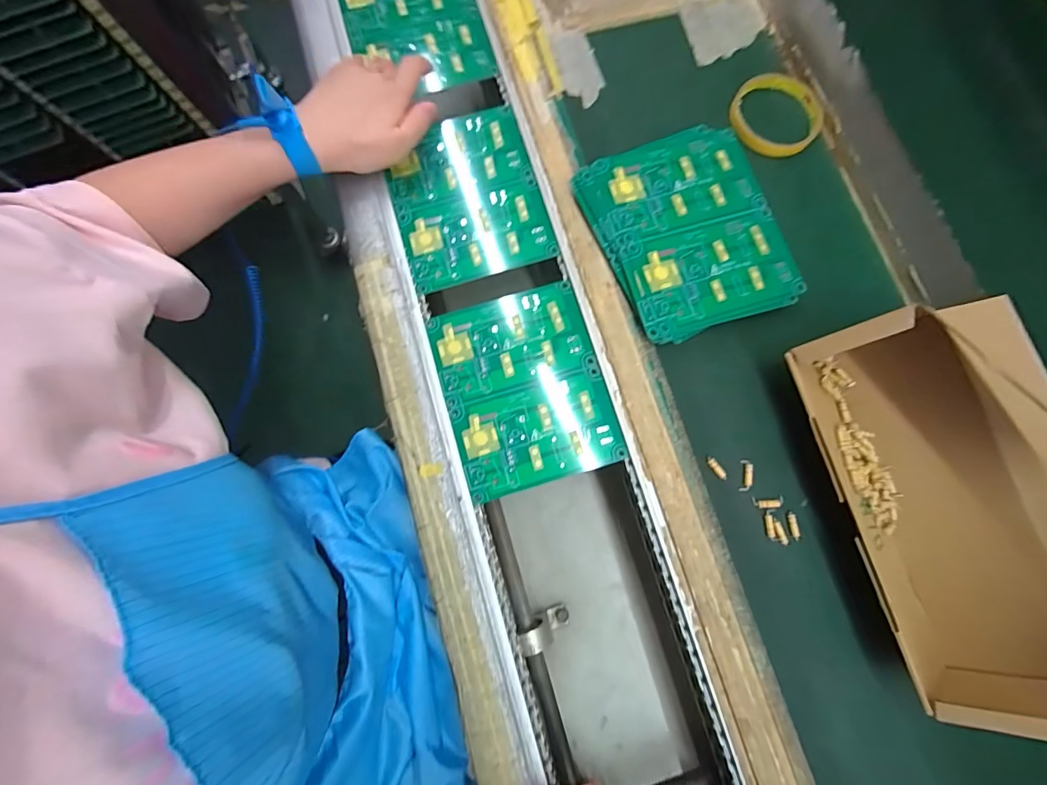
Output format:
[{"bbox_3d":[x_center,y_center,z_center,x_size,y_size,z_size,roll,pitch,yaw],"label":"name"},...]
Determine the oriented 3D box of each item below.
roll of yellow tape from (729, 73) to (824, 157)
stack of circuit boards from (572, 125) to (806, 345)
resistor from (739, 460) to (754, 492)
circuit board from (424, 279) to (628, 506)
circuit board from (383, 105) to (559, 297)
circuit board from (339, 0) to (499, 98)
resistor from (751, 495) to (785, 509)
[{"bbox_3d":[0.243,-0.267,0.421,0.083,0.012,0.080,0,80,0],"label":"roll of yellow tape"},{"bbox_3d":[0.145,-0.140,0.391,0.151,0.026,0.175,-21,80,-4],"label":"stack of circuit boards"},{"bbox_3d":[0.182,0.068,0.358,0.011,0.004,0.025,3,80,0],"label":"resistor"},{"bbox_3d":[0.000,-0.004,0.385,0.136,0.004,0.166,-17,80,-3],"label":"circuit board"},{"bbox_3d":[-0.055,-0.187,0.421,0.136,0.005,0.165,-16,80,-3],"label":"circuit board"},{"bbox_3d":[-0.115,-0.385,0.461,0.134,0.008,0.170,-16,80,-3],"label":"circuit board"},{"bbox_3d":[0.198,0.088,0.354,0.025,0.004,0.009,-4,80,-1],"label":"resistor"}]

